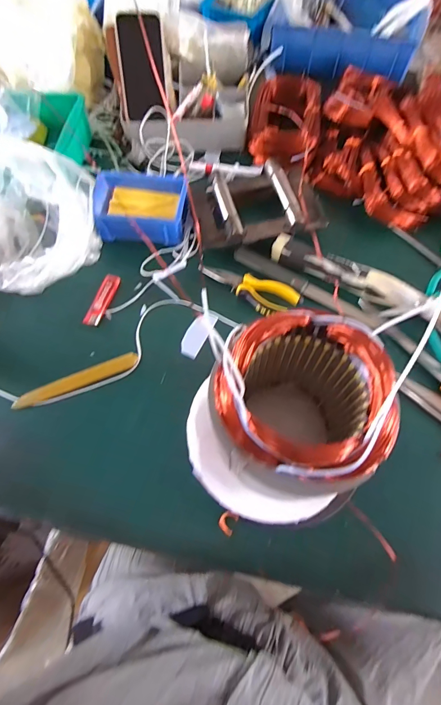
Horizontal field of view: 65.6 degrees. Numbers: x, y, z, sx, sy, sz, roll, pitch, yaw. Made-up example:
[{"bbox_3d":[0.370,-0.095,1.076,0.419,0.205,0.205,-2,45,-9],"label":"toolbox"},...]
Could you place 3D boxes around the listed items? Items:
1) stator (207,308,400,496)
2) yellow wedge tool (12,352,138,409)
[{"bbox_3d":[0.068,0.054,0.330,0.136,0.166,0.128,0,66,0],"label":"stator"},{"bbox_3d":[-0.191,0.038,0.456,0.164,0.016,0.019,-22,67,-10],"label":"yellow wedge tool"}]

